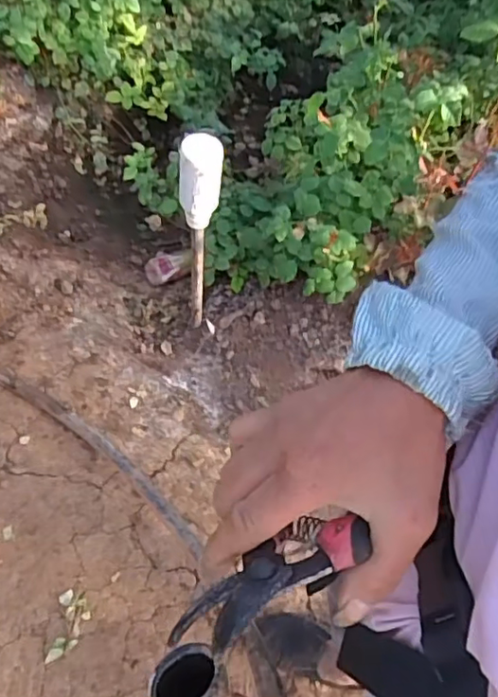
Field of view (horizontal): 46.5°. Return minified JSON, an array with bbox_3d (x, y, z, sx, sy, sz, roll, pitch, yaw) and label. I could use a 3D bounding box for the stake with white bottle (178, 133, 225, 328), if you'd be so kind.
[{"bbox_3d":[-0.092,-0.201,1.161,0.075,0.510,0.063,3,58,-4],"label":"stake with white bottle"}]

